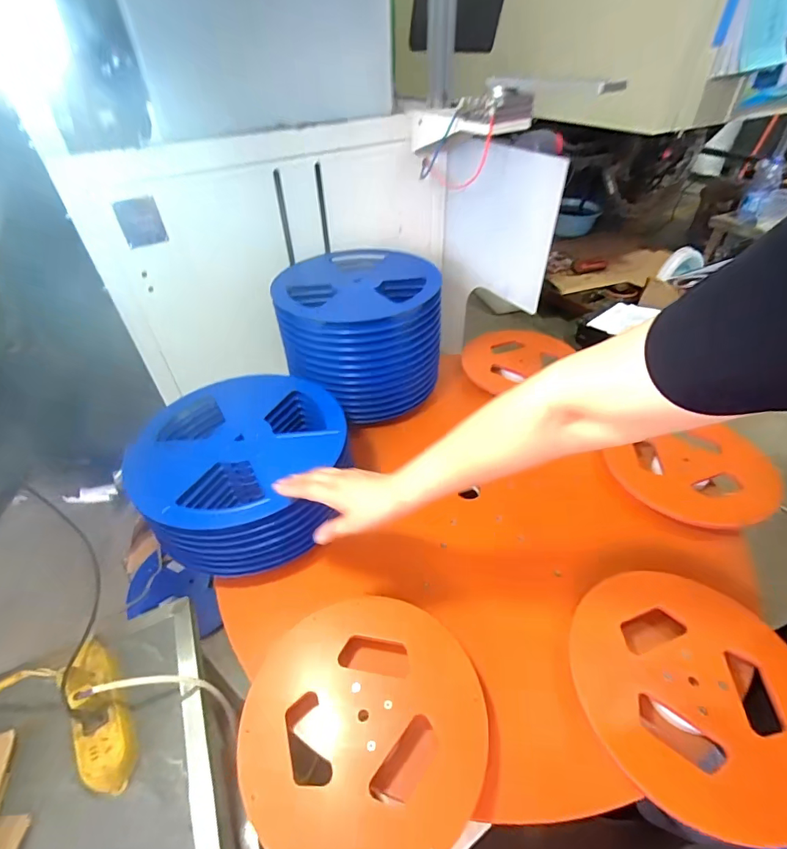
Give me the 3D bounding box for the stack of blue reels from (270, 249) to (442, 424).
[{"bbox_3d":[-0.074,-0.197,0.885,0.305,0.227,0.309,-13,43,-13],"label":"stack of blue reels"}]

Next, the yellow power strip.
[{"bbox_3d":[-0.381,0.372,0.559,0.061,0.047,0.196,-26,48,-25],"label":"yellow power strip"}]

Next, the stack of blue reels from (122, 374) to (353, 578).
[{"bbox_3d":[-0.249,0.058,0.687,0.279,0.115,0.312,9,43,11],"label":"stack of blue reels"}]

